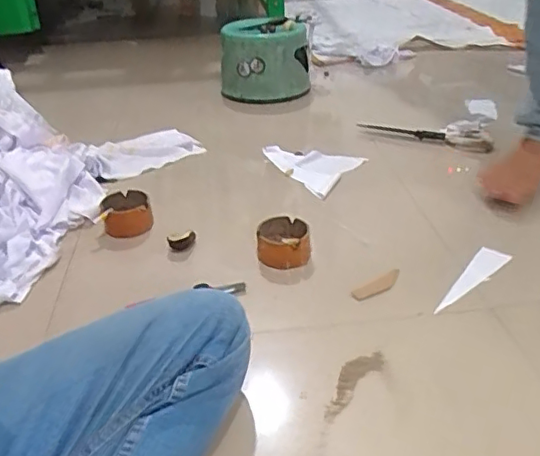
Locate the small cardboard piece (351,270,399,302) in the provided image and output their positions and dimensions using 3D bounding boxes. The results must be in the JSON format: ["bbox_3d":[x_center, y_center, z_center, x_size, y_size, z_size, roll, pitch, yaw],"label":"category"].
[{"bbox_3d":[0.156,0.082,0.816,0.086,0.006,0.029,-25,39,-27],"label":"small cardboard piece"}]

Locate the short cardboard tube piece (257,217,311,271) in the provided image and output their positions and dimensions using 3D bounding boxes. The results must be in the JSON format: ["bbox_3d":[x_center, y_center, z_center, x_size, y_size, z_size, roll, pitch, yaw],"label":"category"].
[{"bbox_3d":[0.021,0.025,0.891,0.080,0.049,0.086,-2,31,1],"label":"short cardboard tube piece"}]

